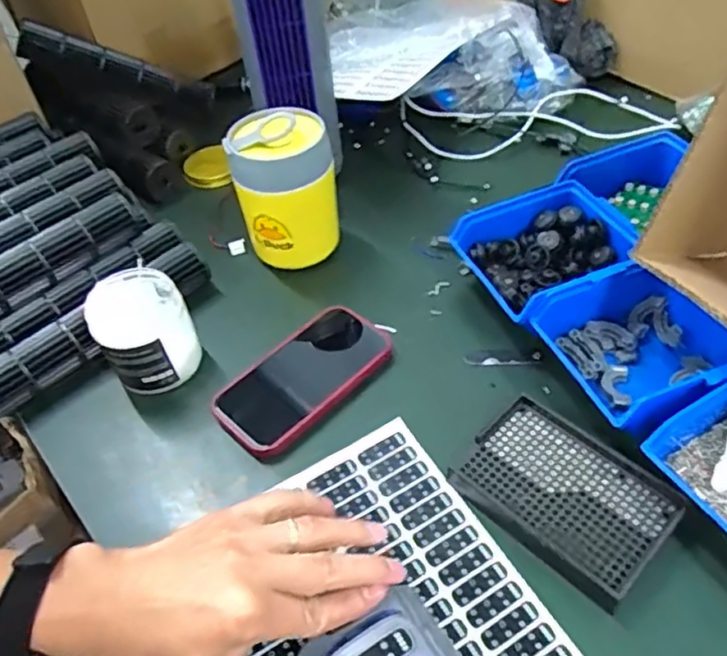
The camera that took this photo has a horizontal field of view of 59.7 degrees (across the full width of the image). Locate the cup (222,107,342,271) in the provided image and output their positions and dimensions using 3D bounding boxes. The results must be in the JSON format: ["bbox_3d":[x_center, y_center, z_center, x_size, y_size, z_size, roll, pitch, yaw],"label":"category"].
[{"bbox_3d":[-0.073,-0.127,0.604,0.088,0.131,0.085,-3,48,3],"label":"cup"}]

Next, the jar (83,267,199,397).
[{"bbox_3d":[-0.183,0.005,0.537,0.073,0.083,0.078,-3,48,3],"label":"jar"}]

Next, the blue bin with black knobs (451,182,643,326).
[{"bbox_3d":[0.170,-0.062,0.562,0.147,0.066,0.125,-18,49,-10],"label":"blue bin with black knobs"}]

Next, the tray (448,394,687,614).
[{"bbox_3d":[0.139,0.113,0.439,0.092,0.017,0.133,-36,54,-24],"label":"tray"}]

